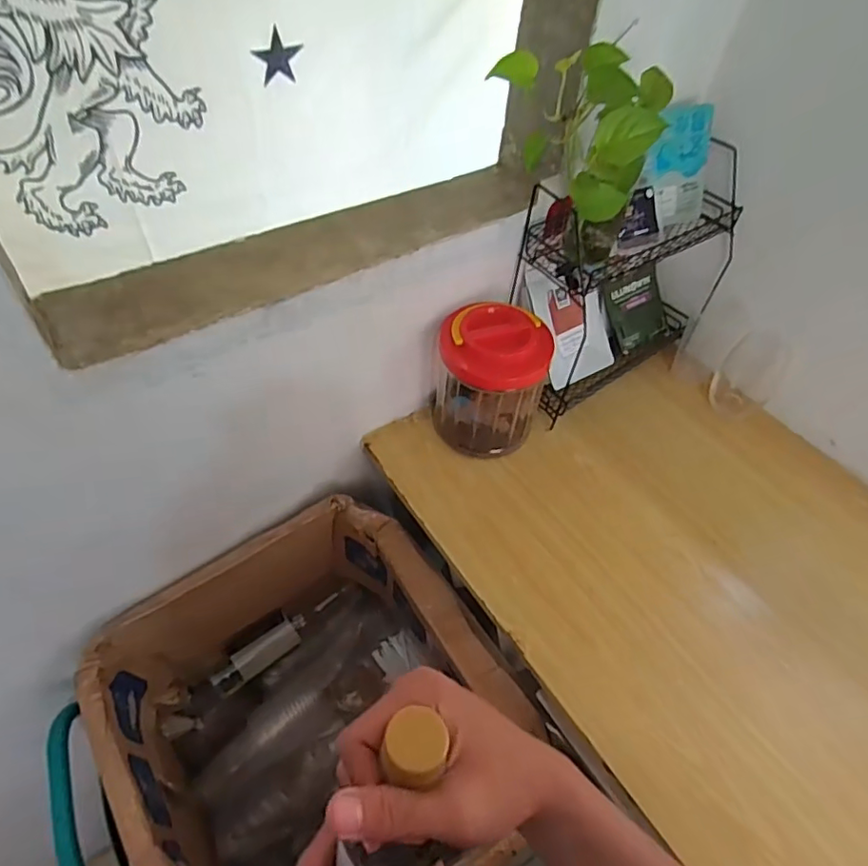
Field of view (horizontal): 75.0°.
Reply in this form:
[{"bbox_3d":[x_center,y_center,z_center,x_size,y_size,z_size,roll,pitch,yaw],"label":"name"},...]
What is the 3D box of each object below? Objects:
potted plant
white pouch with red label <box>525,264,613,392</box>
[{"bbox_3d":[0.155,-0.294,0.628,0.155,0.235,0.129,23,52,13],"label":"potted plant"},{"bbox_3d":[0.206,-0.168,0.825,0.131,0.170,0.031,-26,13,-26],"label":"white pouch with red label"}]

